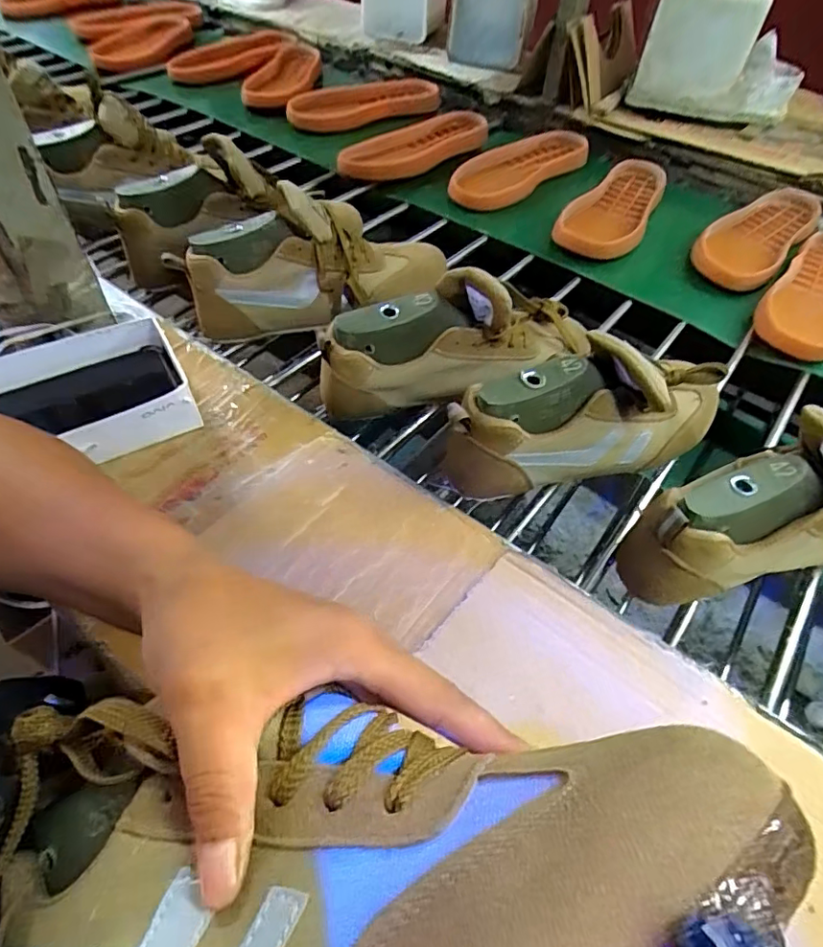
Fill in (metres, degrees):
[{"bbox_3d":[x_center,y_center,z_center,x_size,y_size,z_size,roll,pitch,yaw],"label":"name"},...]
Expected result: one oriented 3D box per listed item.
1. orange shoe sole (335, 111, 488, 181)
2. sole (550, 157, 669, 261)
[{"bbox_3d":[0.006,-0.539,0.908,0.294,0.041,0.114,-33,64,-28],"label":"orange shoe sole"},{"bbox_3d":[0.300,-0.394,0.818,0.112,0.039,0.283,26,54,12],"label":"sole"}]

